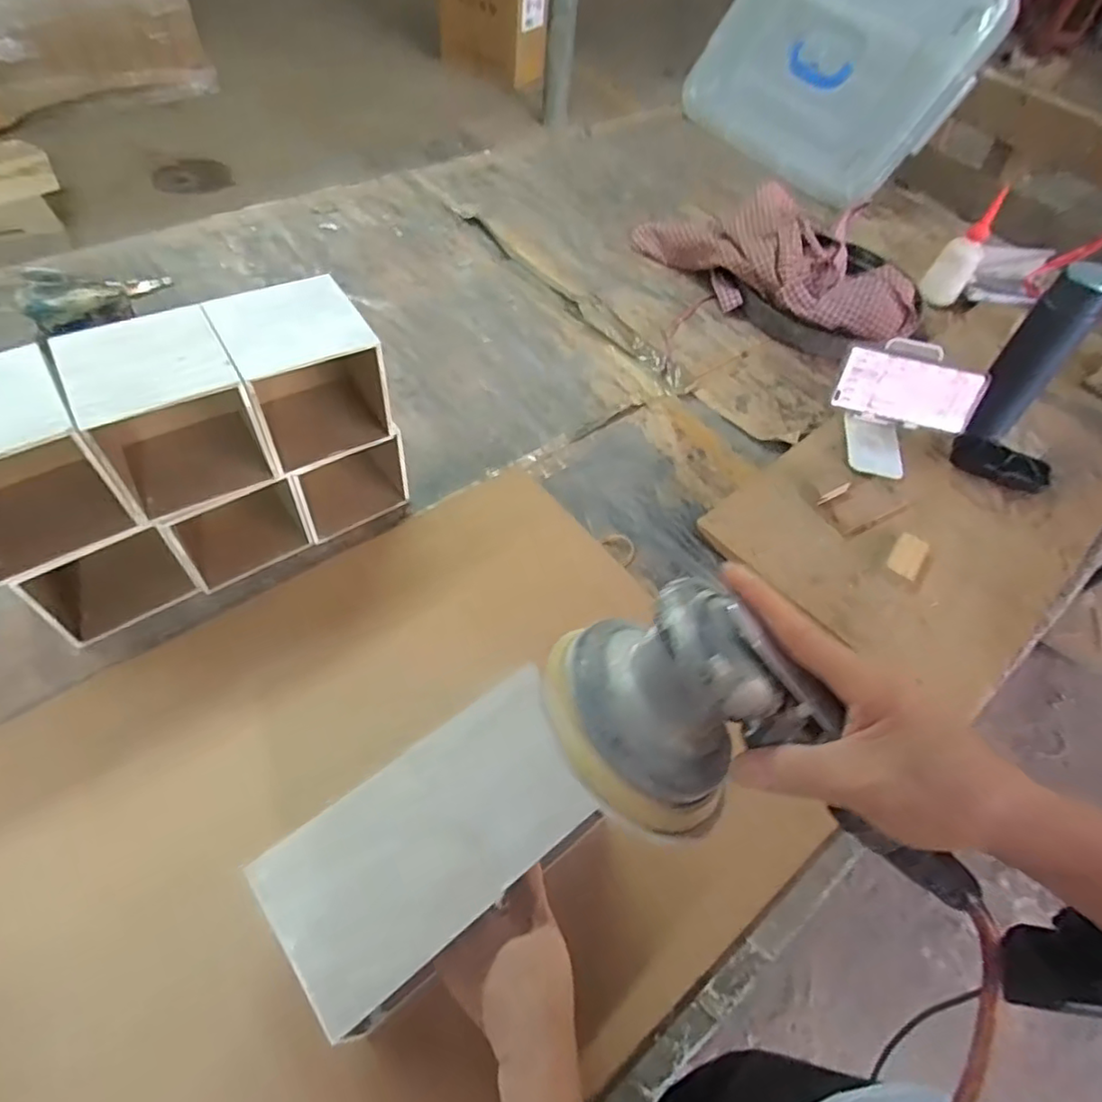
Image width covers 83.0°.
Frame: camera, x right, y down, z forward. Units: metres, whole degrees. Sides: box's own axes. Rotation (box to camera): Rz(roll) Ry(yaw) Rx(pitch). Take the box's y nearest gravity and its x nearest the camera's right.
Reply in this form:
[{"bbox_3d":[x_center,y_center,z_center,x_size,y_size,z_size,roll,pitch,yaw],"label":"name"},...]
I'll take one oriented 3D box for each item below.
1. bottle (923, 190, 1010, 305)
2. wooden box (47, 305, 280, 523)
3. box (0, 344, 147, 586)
[{"bbox_3d":[0.665,-0.483,1.002,0.062,0.149,0.056,32,58,17],"label":"bottle"},{"bbox_3d":[-0.314,-0.110,0.515,0.115,0.116,0.112,-28,61,-22],"label":"wooden box"},{"bbox_3d":[-0.403,-0.059,0.470,0.112,0.120,0.115,-30,62,-24],"label":"box"}]

